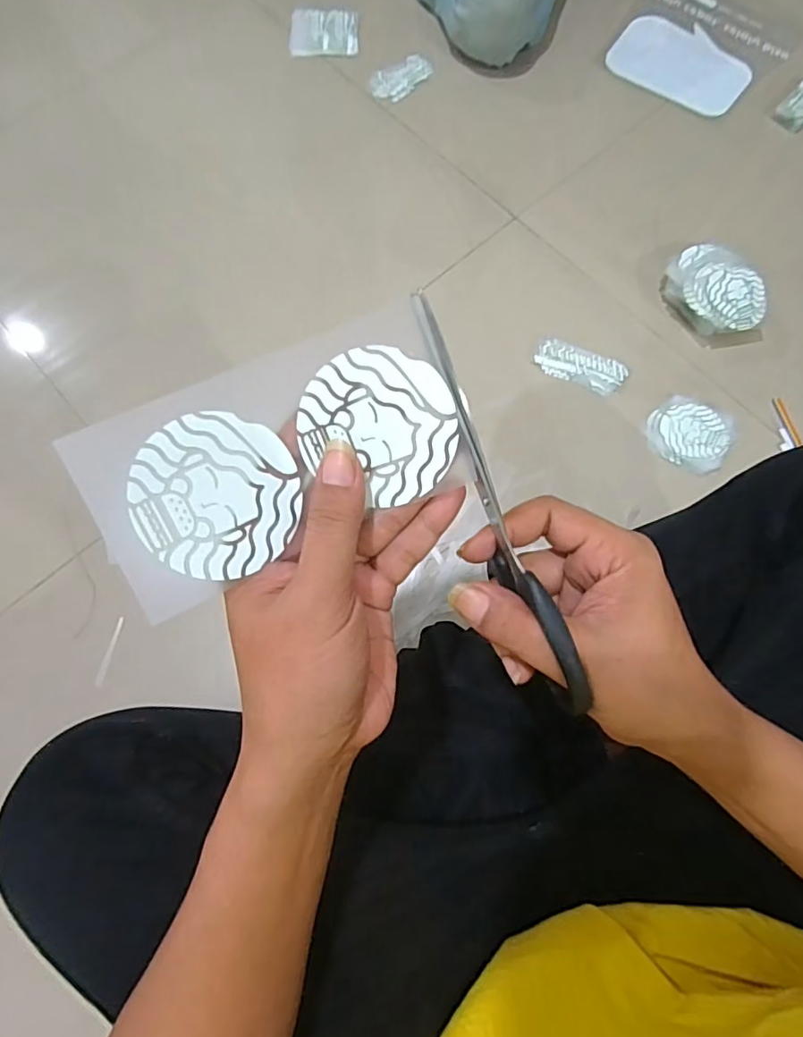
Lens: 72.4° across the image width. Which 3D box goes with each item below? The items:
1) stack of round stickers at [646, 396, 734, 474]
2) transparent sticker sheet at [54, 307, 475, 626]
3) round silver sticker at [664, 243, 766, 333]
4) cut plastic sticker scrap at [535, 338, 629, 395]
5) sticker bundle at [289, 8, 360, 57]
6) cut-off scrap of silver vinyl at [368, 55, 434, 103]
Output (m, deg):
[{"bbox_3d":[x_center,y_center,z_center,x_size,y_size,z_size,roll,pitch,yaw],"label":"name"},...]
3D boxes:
[{"bbox_3d":[0.339,-0.101,0.649,0.090,0.012,0.083,24,77,6],"label":"stack of round stickers"},{"bbox_3d":[-0.050,-0.024,0.228,0.146,0.020,0.078,-24,102,-7],"label":"transparent sticker sheet"},{"bbox_3d":[0.384,-0.276,0.678,0.093,0.051,0.125,-35,76,-10],"label":"round silver sticker"},{"bbox_3d":[0.220,-0.188,0.675,0.110,0.004,0.048,21,77,5],"label":"cut plastic sticker scrap"},{"bbox_3d":[-0.117,-0.741,0.836,0.101,0.006,0.092,0,76,0],"label":"sticker bundle"},{"bbox_3d":[-0.003,-0.654,0.811,0.061,0.006,0.101,39,79,9],"label":"cut-off scrap of silver vinyl"}]

